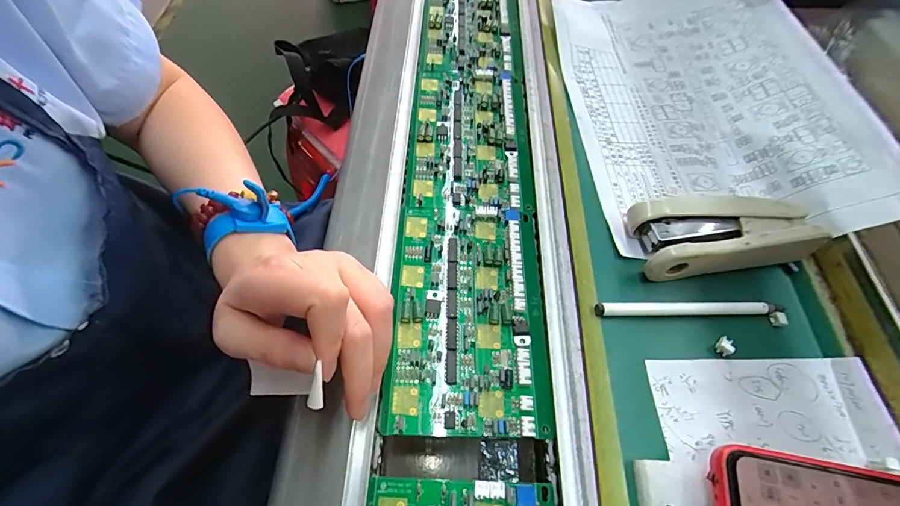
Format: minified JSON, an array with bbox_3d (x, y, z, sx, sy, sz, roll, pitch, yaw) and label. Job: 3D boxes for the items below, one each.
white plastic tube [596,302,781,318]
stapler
[{"bbox_3d":[0.153,0.035,0.258,0.124,0.012,0.008,-2,63,-2],"label":"white plastic tube"},{"bbox_3d":[0.183,-0.015,0.274,0.114,0.029,0.050,-6,63,-4],"label":"stapler"}]

